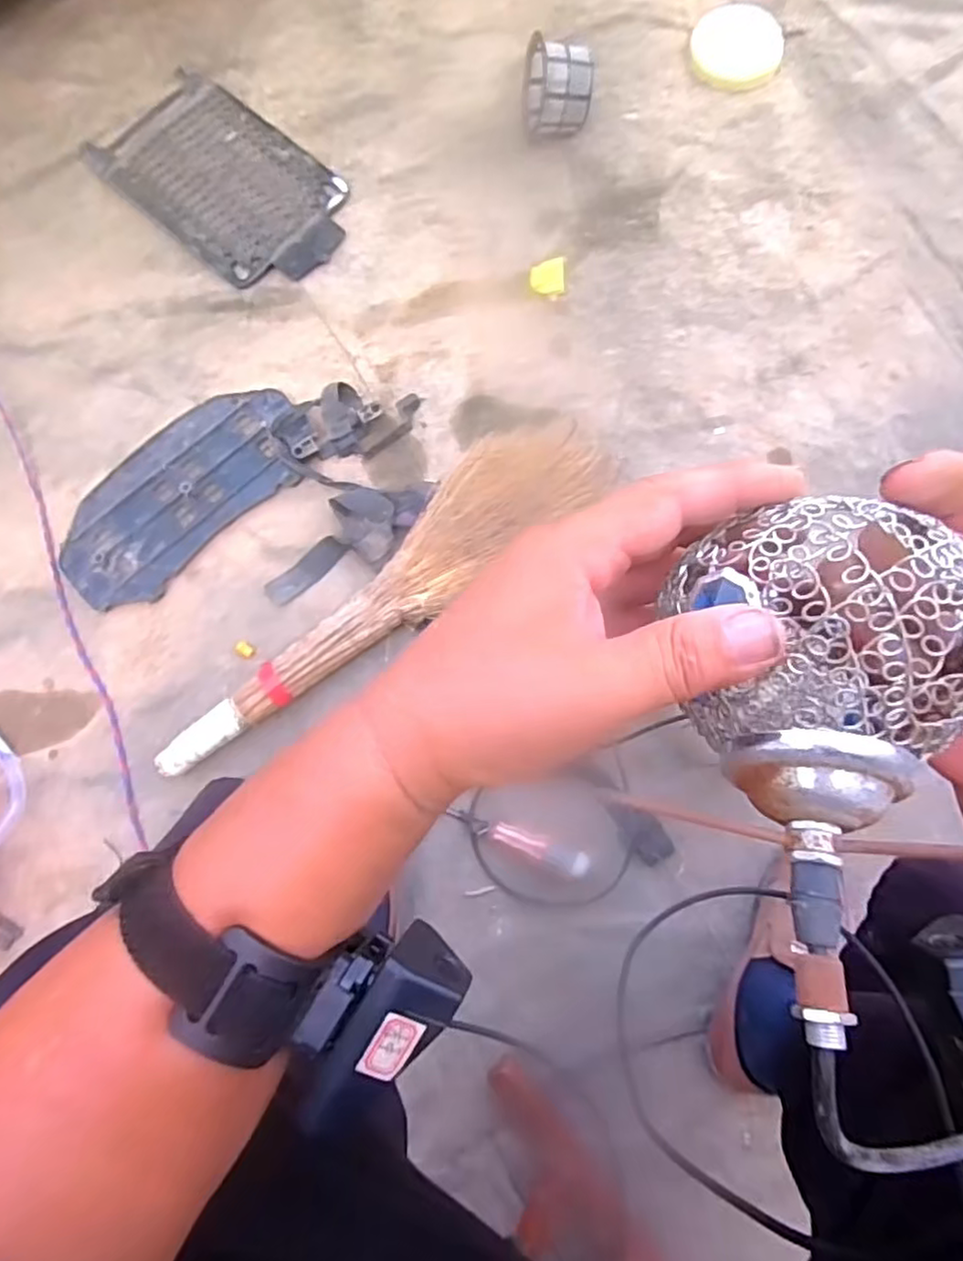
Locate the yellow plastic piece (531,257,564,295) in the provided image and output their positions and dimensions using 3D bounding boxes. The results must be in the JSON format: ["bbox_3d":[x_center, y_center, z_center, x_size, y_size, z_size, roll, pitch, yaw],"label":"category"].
[{"bbox_3d":[0.089,-0.478,0.869,0.044,0.015,0.049,-4,89,5],"label":"yellow plastic piece"}]

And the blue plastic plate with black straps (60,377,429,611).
[{"bbox_3d":[-0.306,-0.180,0.825,0.462,0.030,0.284,-3,79,1],"label":"blue plastic plate with black straps"}]

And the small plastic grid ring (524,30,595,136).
[{"bbox_3d":[0.105,-0.741,0.898,0.094,0.113,0.093,1,77,4],"label":"small plastic grid ring"}]

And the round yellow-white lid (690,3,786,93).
[{"bbox_3d":[0.382,-0.873,0.960,0.135,0.024,0.126,0,79,1],"label":"round yellow-white lid"}]

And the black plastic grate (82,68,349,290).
[{"bbox_3d":[-0.365,-0.644,0.925,0.370,0.016,0.214,40,83,8],"label":"black plastic grate"}]

